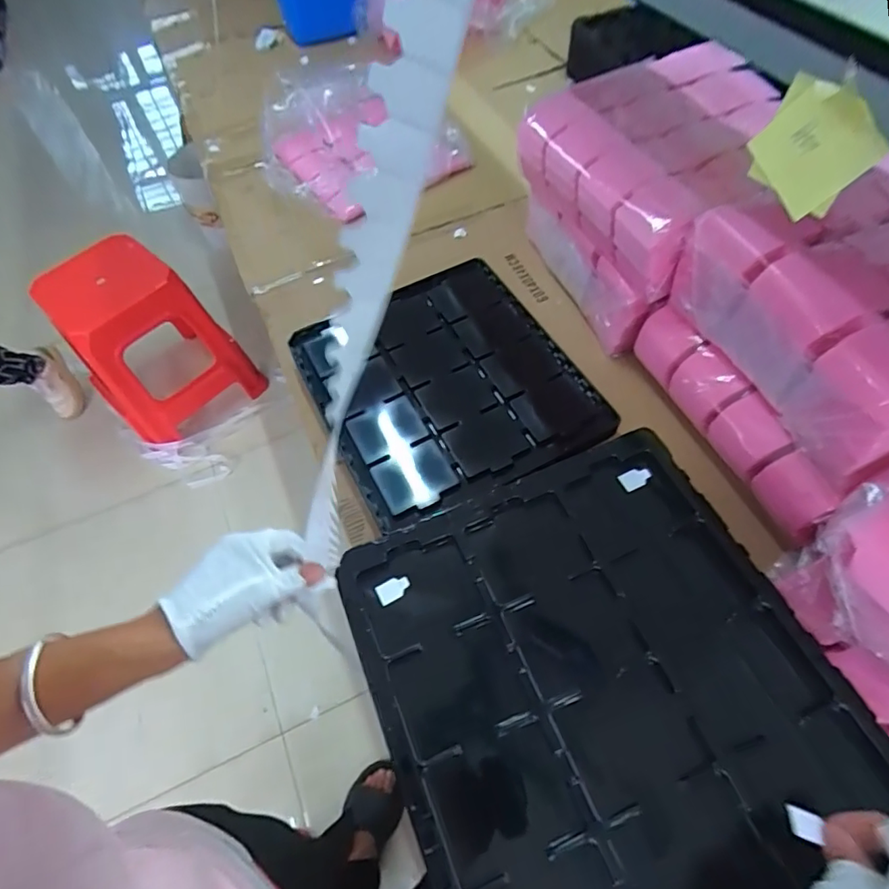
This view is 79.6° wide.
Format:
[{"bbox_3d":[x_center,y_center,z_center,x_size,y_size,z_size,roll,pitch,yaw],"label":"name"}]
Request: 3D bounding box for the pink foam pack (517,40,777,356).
[{"bbox_3d":[0.333,-0.365,0.781,0.333,0.215,0.339,-26,60,-11],"label":"pink foam pack"}]

